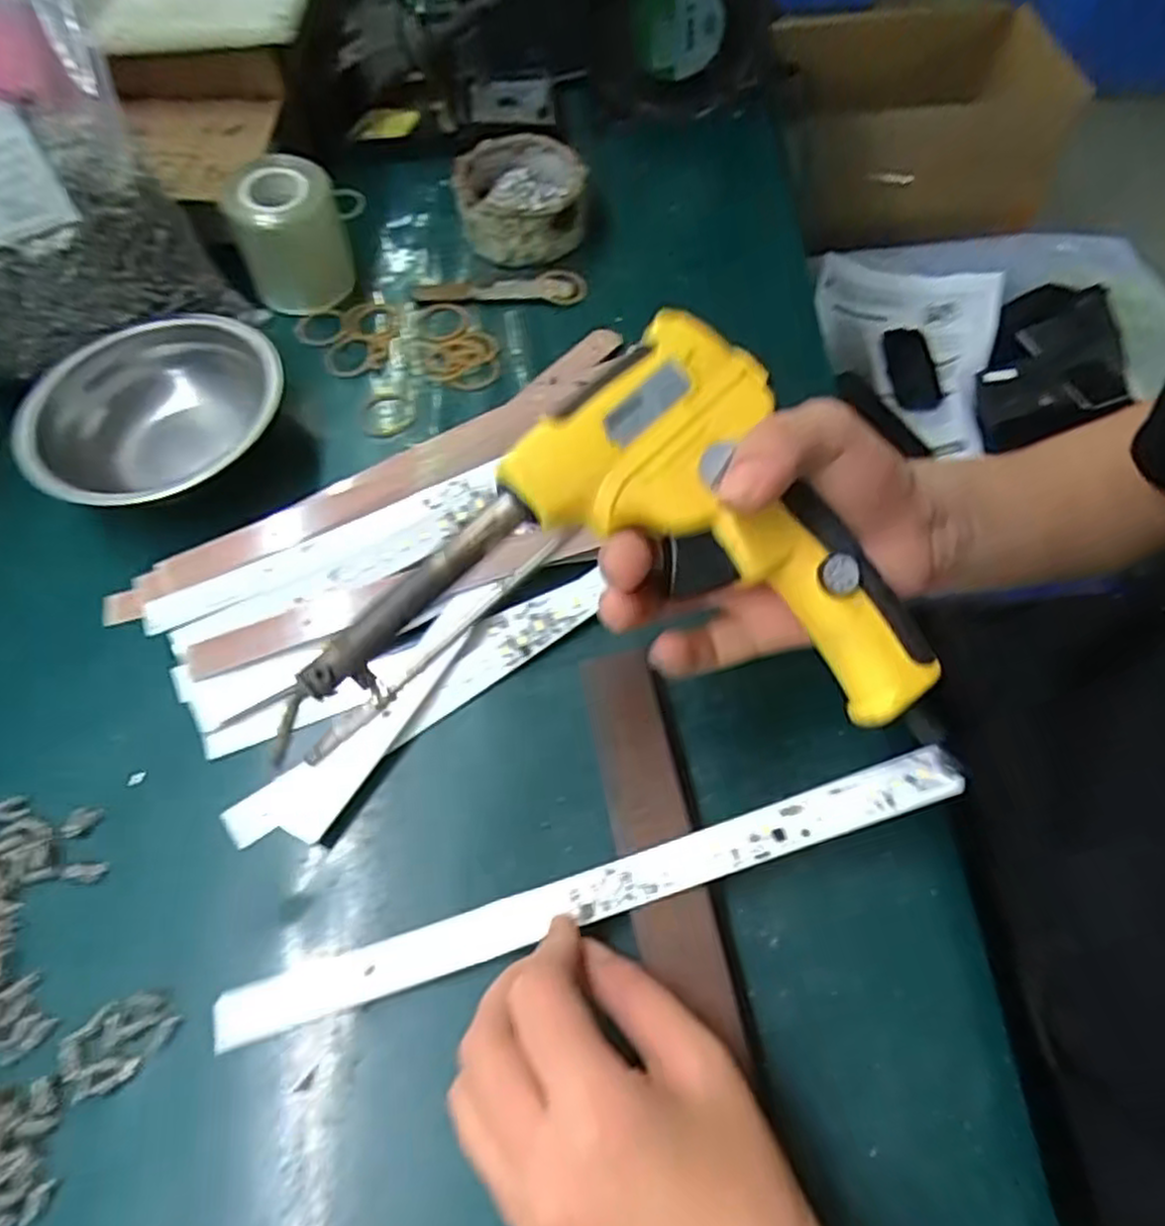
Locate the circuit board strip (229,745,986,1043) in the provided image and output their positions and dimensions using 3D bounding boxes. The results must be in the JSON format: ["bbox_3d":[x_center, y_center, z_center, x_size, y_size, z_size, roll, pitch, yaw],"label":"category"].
[{"bbox_3d":[0.001,0.104,0.278,0.280,0.007,0.019,-20,61,2],"label":"circuit board strip"}]

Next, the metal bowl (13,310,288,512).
[{"bbox_3d":[-0.217,-0.097,0.402,0.128,0.053,0.125,-1,60,3],"label":"metal bowl"}]

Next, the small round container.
[{"bbox_3d":[-0.038,-0.259,0.474,0.078,0.040,0.081,-1,60,3],"label":"small round container"}]

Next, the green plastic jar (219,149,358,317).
[{"bbox_3d":[-0.175,-0.227,0.451,0.059,0.068,0.063,-13,60,-4],"label":"green plastic jar"}]

